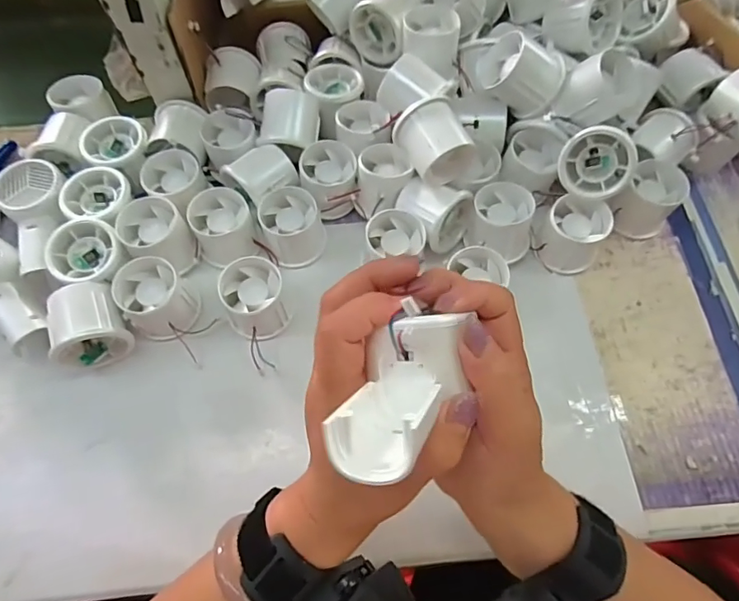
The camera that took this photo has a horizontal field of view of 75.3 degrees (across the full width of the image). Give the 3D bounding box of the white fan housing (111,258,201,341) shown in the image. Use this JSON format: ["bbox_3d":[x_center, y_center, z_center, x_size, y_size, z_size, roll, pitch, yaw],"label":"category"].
[{"bbox_3d":[-0.178,-0.001,0.400,0.056,0.048,0.053,0,65,-1],"label":"white fan housing"}]

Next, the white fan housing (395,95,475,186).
[{"bbox_3d":[0.056,-0.129,0.404,0.053,0.060,0.049,-23,68,-11],"label":"white fan housing"}]

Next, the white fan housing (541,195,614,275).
[{"bbox_3d":[0.178,-0.054,0.423,0.059,0.050,0.050,21,67,9],"label":"white fan housing"}]

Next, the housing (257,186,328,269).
[{"bbox_3d":[-0.068,-0.067,0.433,0.053,0.044,0.055,0,65,-1],"label":"housing"}]

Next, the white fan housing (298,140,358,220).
[{"bbox_3d":[-0.037,-0.112,0.449,0.050,0.046,0.056,-14,66,-7],"label":"white fan housing"}]

